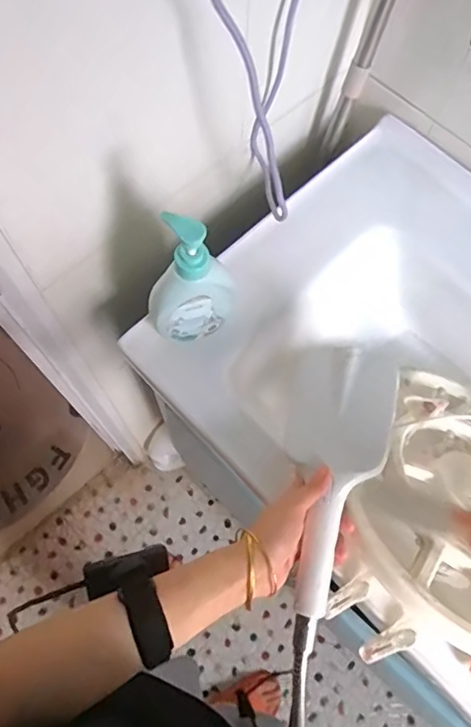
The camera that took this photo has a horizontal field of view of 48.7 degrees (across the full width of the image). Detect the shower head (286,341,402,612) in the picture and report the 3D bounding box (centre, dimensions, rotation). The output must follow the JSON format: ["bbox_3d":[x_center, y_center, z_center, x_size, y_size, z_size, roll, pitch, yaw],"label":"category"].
[{"bbox_3d":[0.089,0.105,0.497,0.097,0.046,0.253,12,79,3],"label":"shower head"}]

